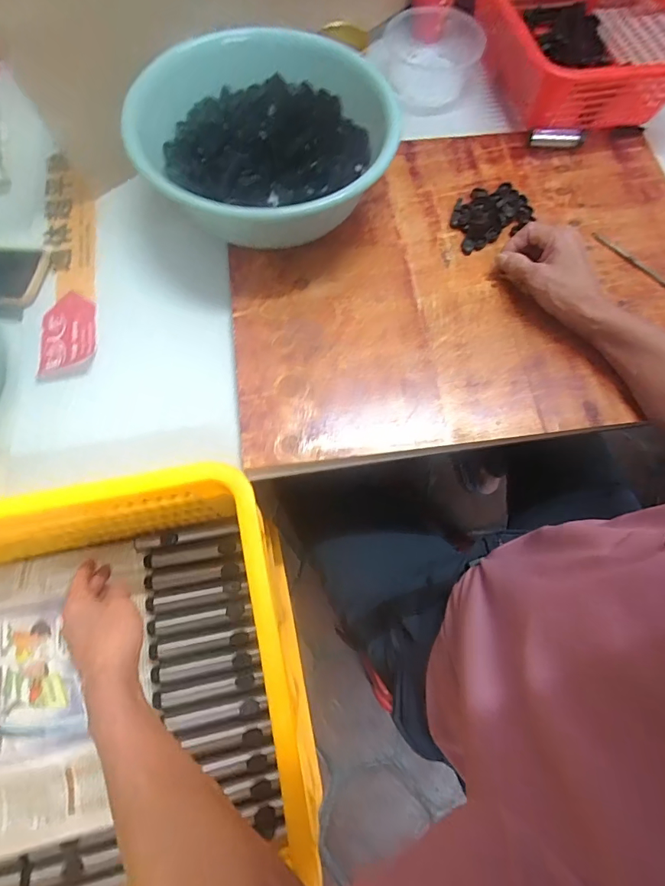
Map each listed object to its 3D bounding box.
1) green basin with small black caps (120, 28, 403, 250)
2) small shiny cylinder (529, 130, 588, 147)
[{"bbox_3d":[-0.081,-0.352,0.514,0.259,0.113,0.273,0,72,-1],"label":"green basin with small black caps"},{"bbox_3d":[0.317,-0.430,0.601,0.081,0.021,0.017,-1,72,-2],"label":"small shiny cylinder"}]

